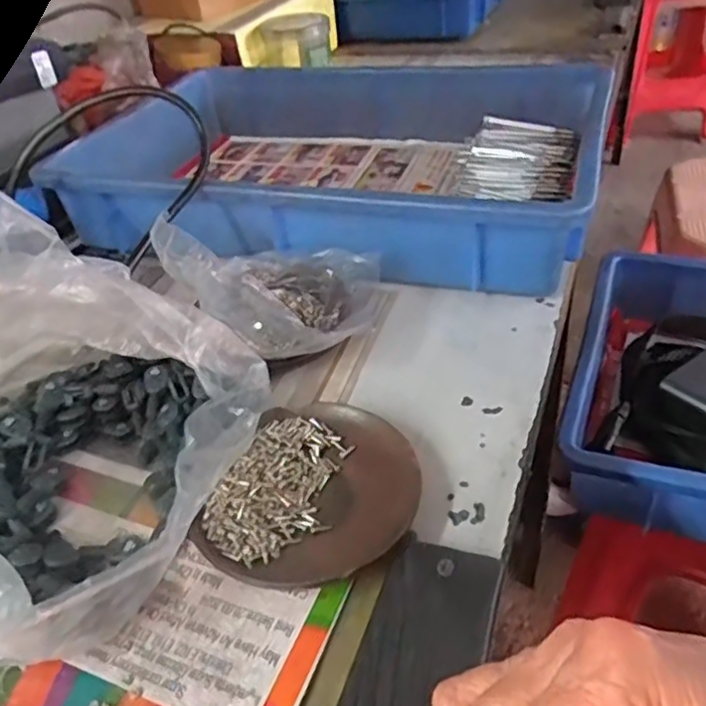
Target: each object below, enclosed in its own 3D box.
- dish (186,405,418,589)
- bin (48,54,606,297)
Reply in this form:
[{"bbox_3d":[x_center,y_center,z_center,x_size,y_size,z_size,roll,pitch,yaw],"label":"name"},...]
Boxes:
[{"bbox_3d":[-0.017,0.072,0.331,0.096,0.017,0.108,10,42,19],"label":"dish"},{"bbox_3d":[-0.010,-0.173,0.583,0.409,0.083,0.305,8,41,17],"label":"bin"}]

